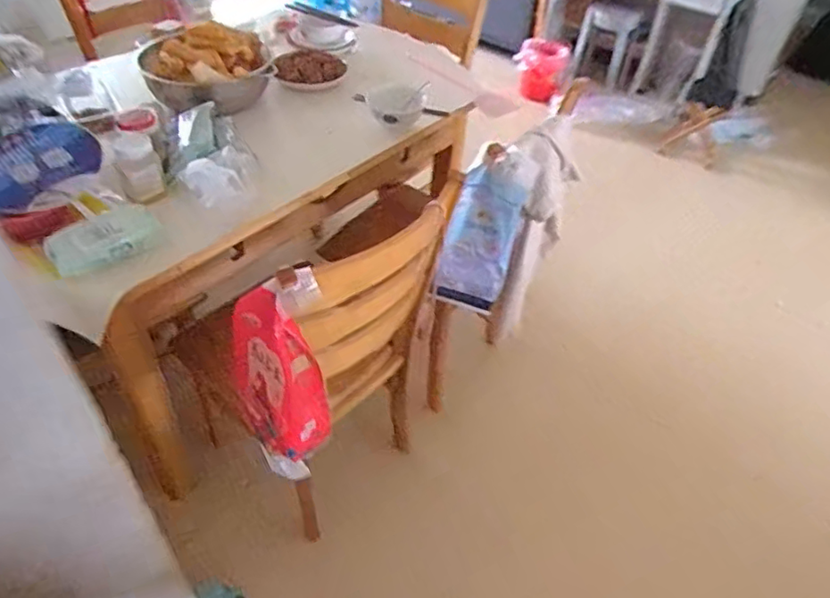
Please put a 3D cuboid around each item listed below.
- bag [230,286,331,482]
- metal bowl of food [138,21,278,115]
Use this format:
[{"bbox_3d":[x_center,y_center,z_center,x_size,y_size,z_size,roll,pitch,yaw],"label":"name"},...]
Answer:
[{"bbox_3d":[-0.212,0.142,0.921,0.119,0.335,0.090,-18,28,-23],"label":"bag"},{"bbox_3d":[-0.474,-0.537,1.349,0.276,0.125,0.277,-5,45,-12],"label":"metal bowl of food"}]

